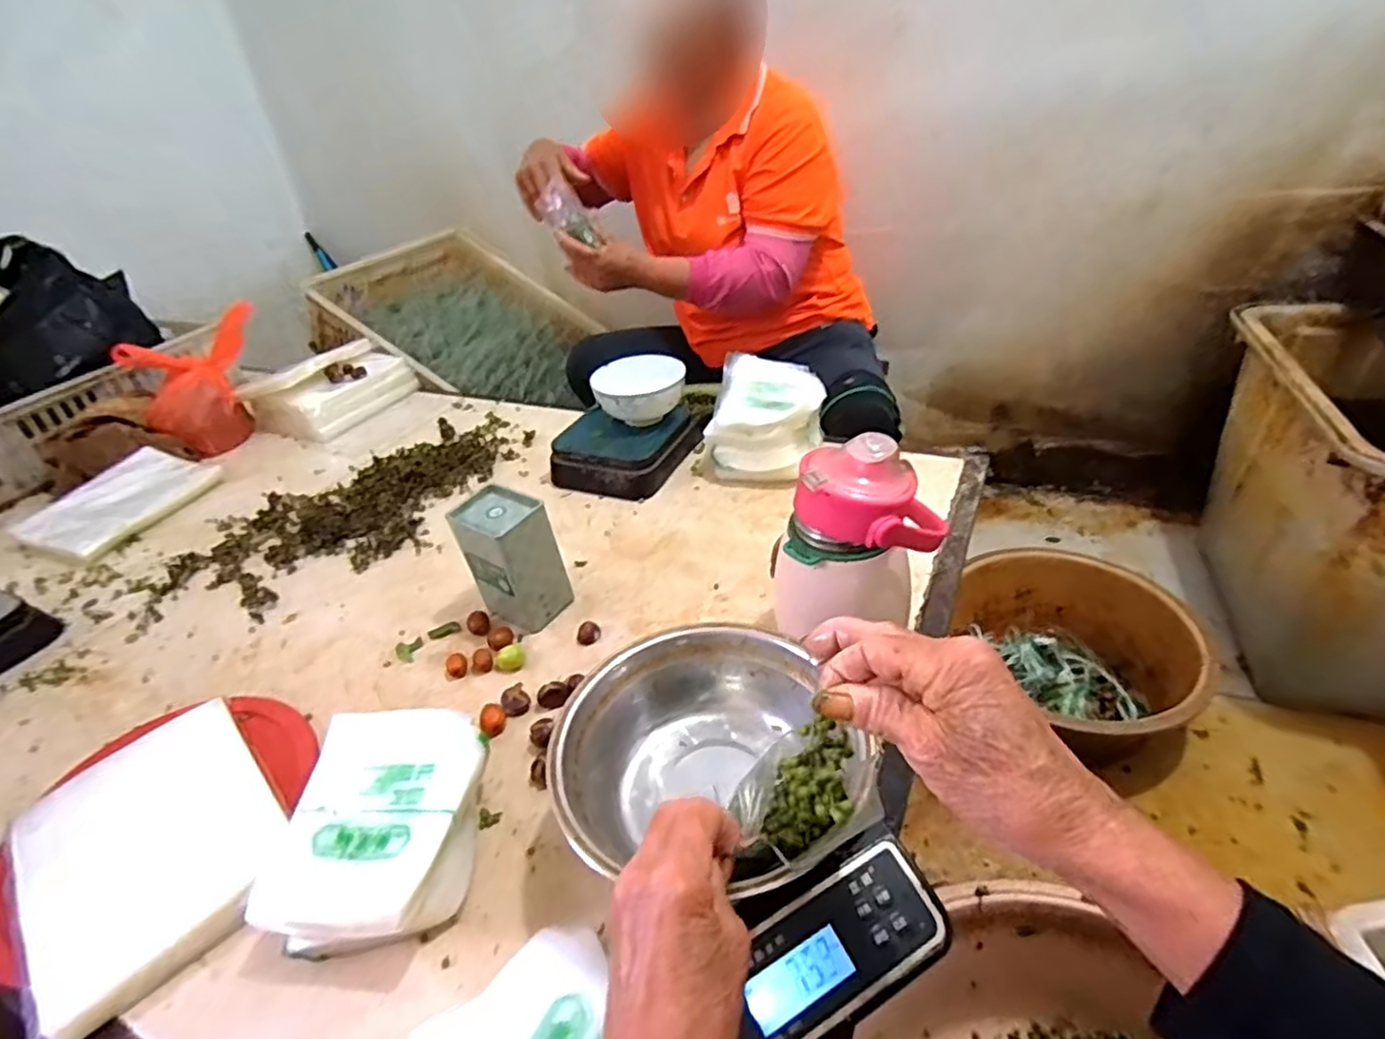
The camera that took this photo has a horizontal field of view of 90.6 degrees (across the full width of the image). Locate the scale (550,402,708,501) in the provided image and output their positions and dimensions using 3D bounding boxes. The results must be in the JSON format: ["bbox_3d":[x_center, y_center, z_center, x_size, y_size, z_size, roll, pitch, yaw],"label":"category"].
[{"bbox_3d":[-0.081,-0.098,0.872,0.140,0.051,0.176,13,40,26],"label":"scale"}]

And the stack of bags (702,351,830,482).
[{"bbox_3d":[0.091,-0.127,0.840,0.130,0.088,0.161,8,38,20],"label":"stack of bags"}]

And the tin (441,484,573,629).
[{"bbox_3d":[-0.173,0.040,0.656,0.083,0.118,0.066,18,42,31],"label":"tin"}]

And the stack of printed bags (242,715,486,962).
[{"bbox_3d":[-0.206,0.201,0.463,0.128,0.050,0.169,-7,35,0],"label":"stack of printed bags"}]

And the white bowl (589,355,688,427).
[{"bbox_3d":[-0.065,-0.156,0.881,0.116,0.067,0.116,-5,35,3],"label":"white bowl"}]

